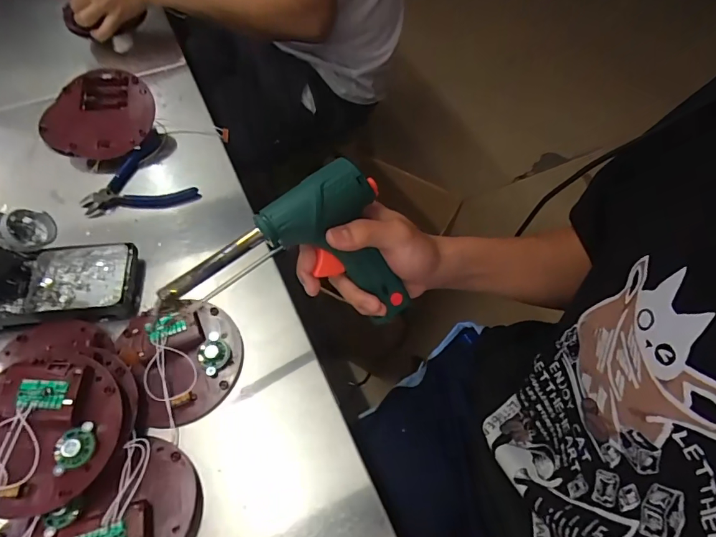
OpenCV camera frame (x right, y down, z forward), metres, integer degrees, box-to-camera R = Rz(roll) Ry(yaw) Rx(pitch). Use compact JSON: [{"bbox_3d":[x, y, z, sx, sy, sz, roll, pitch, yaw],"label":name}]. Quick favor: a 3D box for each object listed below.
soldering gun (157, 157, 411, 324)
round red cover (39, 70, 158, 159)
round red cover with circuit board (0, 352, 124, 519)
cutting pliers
[{"bbox_3d":[-0.048,-0.026,0.340,0.188,0.120,0.044,-1,23,-25],"label":"soldering gun"},{"bbox_3d":[-0.335,-0.192,0.552,0.145,0.021,0.113,-34,78,-1],"label":"round red cover"},{"bbox_3d":[-0.256,0.125,0.338,0.120,0.026,0.117,1,61,-2],"label":"round red cover with circuit board"},{"bbox_3d":[-0.281,-0.108,0.532,0.120,0.020,0.130,-33,67,-19],"label":"cutting pliers"}]

